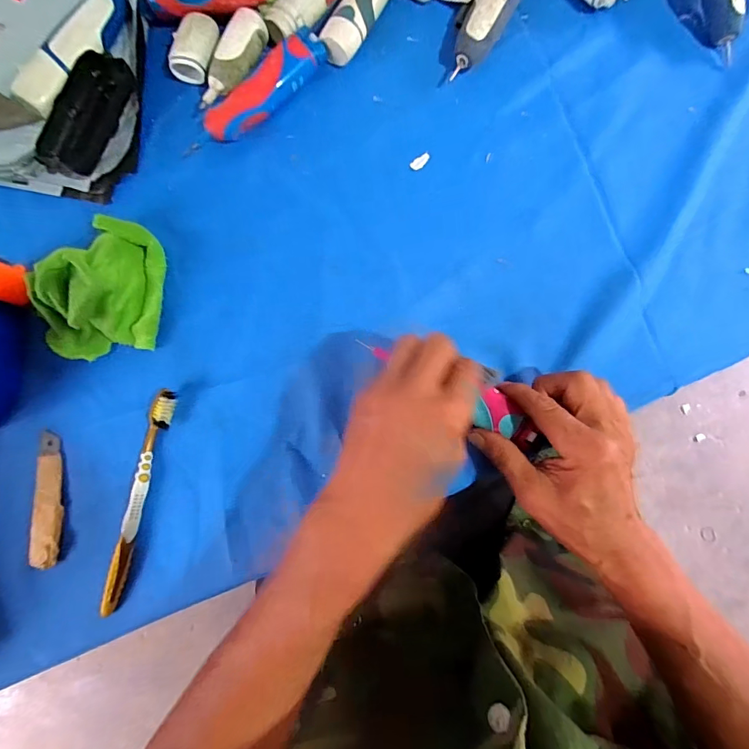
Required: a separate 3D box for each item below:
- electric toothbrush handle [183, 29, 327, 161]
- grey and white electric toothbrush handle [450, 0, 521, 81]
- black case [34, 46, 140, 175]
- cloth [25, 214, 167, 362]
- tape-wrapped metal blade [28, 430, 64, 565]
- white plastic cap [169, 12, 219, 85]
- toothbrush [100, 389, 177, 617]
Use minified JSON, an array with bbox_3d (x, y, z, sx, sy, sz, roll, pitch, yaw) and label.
[{"bbox_3d":[-0.105,-0.252,0.371,0.147,0.029,0.031,-44,84,-4],"label":"electric toothbrush handle"},{"bbox_3d":[0.111,-0.340,0.378,0.033,0.029,0.138,28,85,5],"label":"grey and white electric toothbrush handle"},{"bbox_3d":[-0.264,-0.238,0.377,0.050,0.025,0.109,20,84,4],"label":"black case"},{"bbox_3d":[-0.234,-0.076,0.349,0.086,0.049,0.125,4,83,2],"label":"cloth"},{"bbox_3d":[-0.279,0.105,0.346,0.022,0.007,0.109,-6,83,1],"label":"tape-wrapped metal blade"},{"bbox_3d":[-0.167,-0.305,0.382,0.036,0.023,0.053,13,84,3],"label":"white plastic cap"},{"bbox_3d":[-0.199,0.104,0.341,0.017,0.015,0.186,14,84,3],"label":"toothbrush"}]

